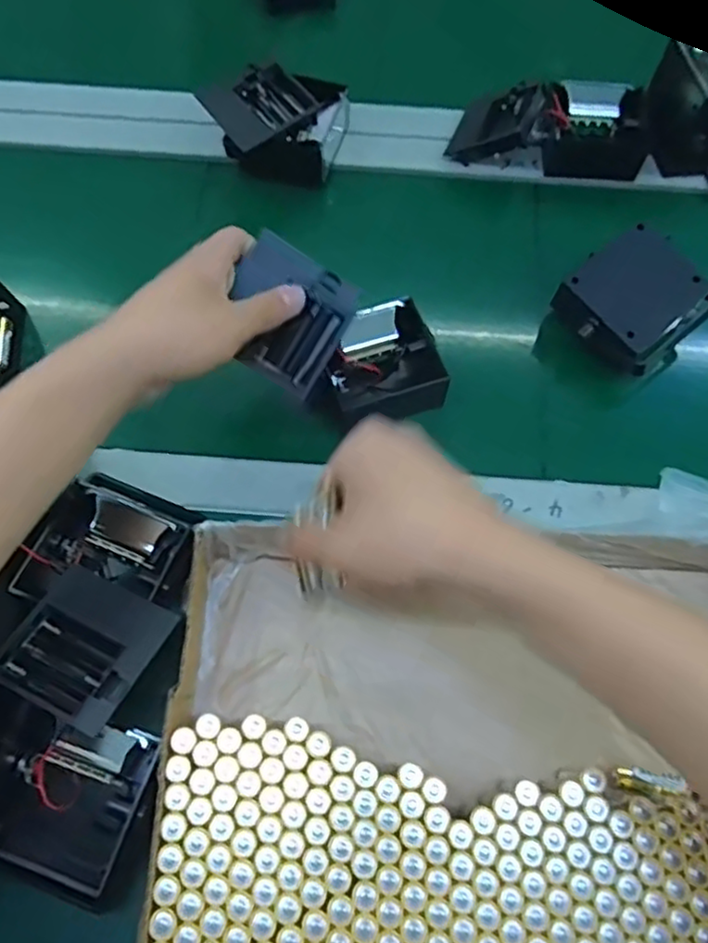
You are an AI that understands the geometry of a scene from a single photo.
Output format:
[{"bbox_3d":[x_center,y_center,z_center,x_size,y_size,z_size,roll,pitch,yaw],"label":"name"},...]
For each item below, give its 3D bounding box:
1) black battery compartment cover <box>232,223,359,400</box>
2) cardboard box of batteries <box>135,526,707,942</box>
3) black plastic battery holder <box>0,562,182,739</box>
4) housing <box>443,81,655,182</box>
[{"bbox_3d":[-0.045,-0.102,0.439,0.076,0.010,0.082,29,100,-14],"label":"black battery compartment cover"},{"bbox_3d":[0.084,0.166,0.381,0.373,0.053,0.251,2,67,0],"label":"cardboard box of batteries"},{"bbox_3d":[-0.157,0.101,0.383,0.082,0.022,0.079,26,69,9],"label":"black plastic battery holder"},{"bbox_3d":[0.175,-0.314,0.598,0.168,0.052,0.081,-1,67,-2],"label":"housing"}]

